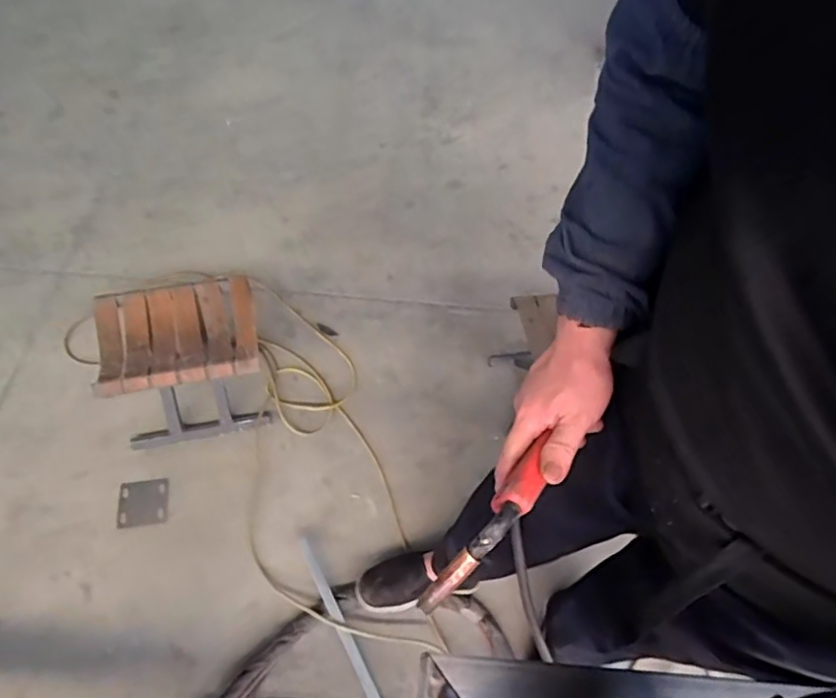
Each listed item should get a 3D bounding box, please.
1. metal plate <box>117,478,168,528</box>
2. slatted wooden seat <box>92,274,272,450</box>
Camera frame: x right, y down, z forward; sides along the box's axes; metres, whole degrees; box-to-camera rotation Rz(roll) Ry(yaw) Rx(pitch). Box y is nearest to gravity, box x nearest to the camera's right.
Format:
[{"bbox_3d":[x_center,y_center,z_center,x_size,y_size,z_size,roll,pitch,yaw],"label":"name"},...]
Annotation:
[{"bbox_3d":[-0.604,0.337,1.266,0.105,0.006,0.096,-7,62,-7],"label":"metal plate"},{"bbox_3d":[-0.507,0.037,1.284,0.307,0.329,0.236,-11,59,-15],"label":"slatted wooden seat"}]

